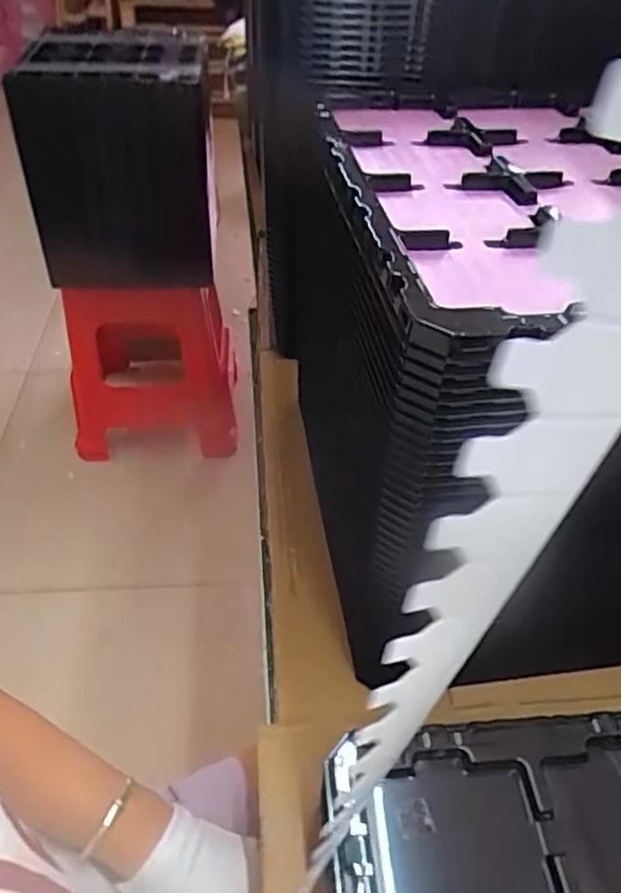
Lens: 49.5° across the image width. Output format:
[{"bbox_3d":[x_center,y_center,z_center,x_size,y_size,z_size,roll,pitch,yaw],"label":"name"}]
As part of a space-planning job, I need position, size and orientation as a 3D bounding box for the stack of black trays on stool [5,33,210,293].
[{"bbox_3d":[-0.376,-0.569,1.336,0.341,0.405,0.296,-8,44,-9],"label":"stack of black trays on stool"}]

